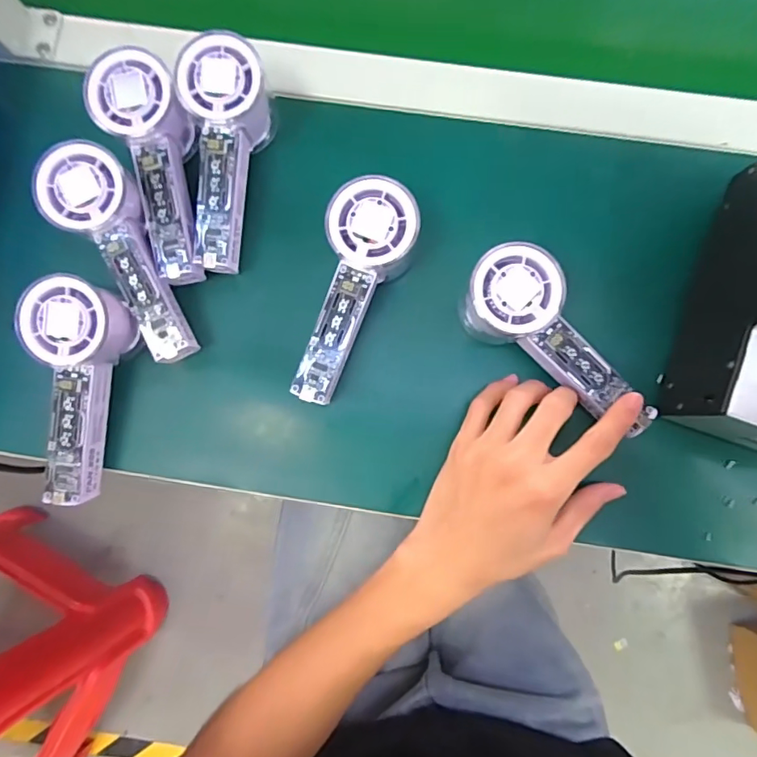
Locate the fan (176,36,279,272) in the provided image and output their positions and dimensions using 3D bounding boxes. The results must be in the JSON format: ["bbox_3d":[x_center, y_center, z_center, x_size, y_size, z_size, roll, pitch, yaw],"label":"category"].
[{"bbox_3d":[-0.106,-0.150,0.356,0.055,0.047,0.151,6,97,2],"label":"fan"}]

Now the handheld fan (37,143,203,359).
[{"bbox_3d":[-0.177,-0.079,0.348,0.056,0.058,0.147,-19,84,-1],"label":"handheld fan"}]

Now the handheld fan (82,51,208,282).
[{"bbox_3d":[-0.150,-0.141,0.357,0.053,0.044,0.146,-11,97,0],"label":"handheld fan"}]

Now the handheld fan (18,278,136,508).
[{"bbox_3d":[-0.199,0.008,0.343,0.055,0.051,0.148,7,98,2],"label":"handheld fan"}]

